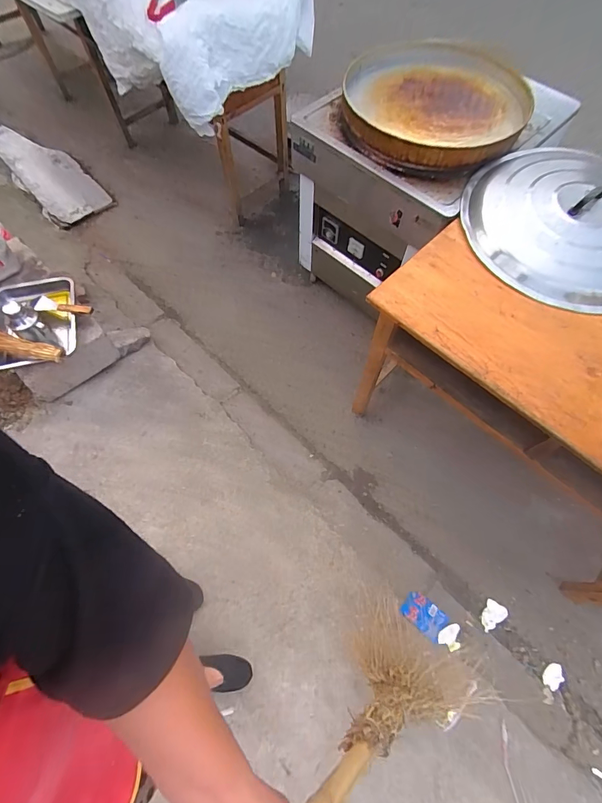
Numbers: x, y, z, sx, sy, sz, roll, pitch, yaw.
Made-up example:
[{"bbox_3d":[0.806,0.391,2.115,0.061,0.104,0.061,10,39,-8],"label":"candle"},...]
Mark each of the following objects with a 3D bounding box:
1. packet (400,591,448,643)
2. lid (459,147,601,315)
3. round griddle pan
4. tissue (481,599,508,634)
[{"bbox_3d":[0.384,0.665,1.168,0.134,0.016,0.093,33,56,18],"label":"packet"},{"bbox_3d":[0.693,-0.464,0.953,0.467,0.097,0.532,-40,72,-18],"label":"lid"},{"bbox_3d":[0.414,-0.914,1.155,0.549,0.091,0.587,1,65,-1],"label":"round griddle pan"},{"bbox_3d":[0.608,0.683,1.188,0.059,0.021,0.094,31,68,12],"label":"tissue"}]

